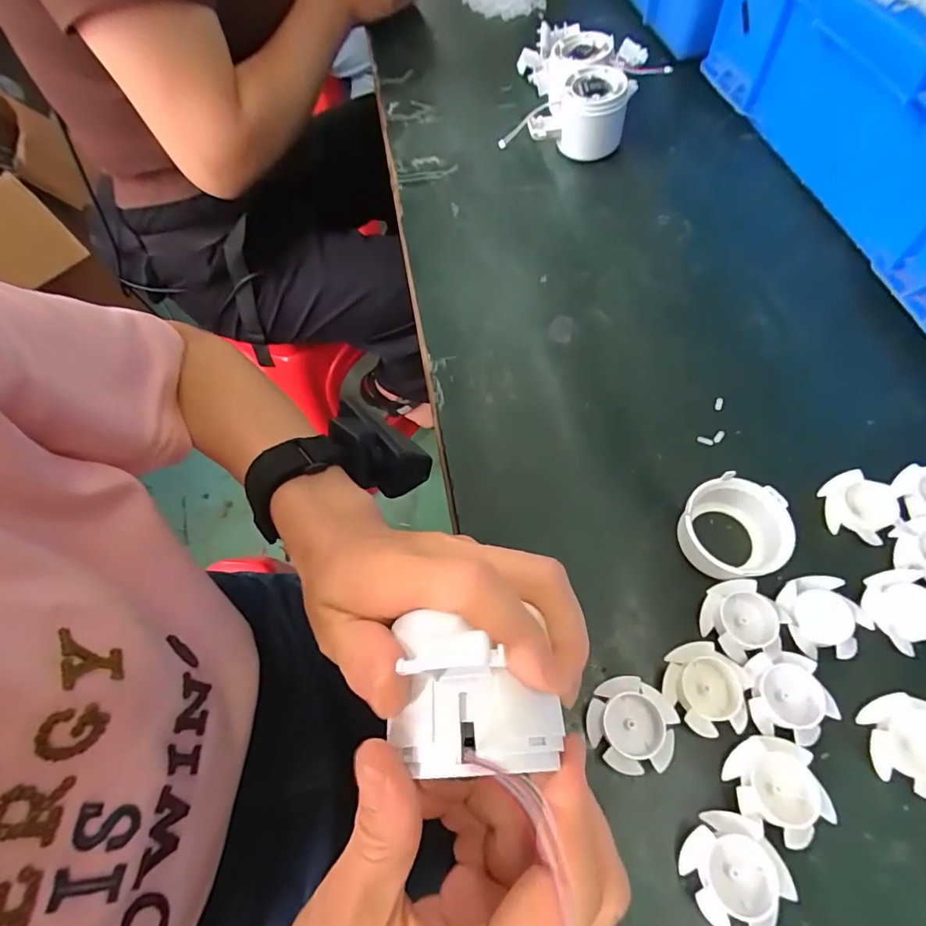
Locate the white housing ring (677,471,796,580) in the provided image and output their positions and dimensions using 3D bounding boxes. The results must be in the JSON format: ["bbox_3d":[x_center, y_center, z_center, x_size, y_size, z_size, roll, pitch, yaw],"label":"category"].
[{"bbox_3d":[0.150,0.036,0.274,0.051,0.027,0.051,-3,62,5],"label":"white housing ring"}]

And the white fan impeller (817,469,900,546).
[{"bbox_3d":[0.228,0.025,0.284,0.035,0.014,0.038,1,62,7],"label":"white fan impeller"}]

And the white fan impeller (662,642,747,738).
[{"bbox_3d":[0.119,0.111,0.244,0.037,0.012,0.040,10,64,11],"label":"white fan impeller"}]

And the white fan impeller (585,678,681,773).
[{"bbox_3d":[0.082,0.126,0.239,0.040,0.013,0.040,-3,62,5],"label":"white fan impeller"}]

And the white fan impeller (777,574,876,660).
[{"bbox_3d":[0.187,0.079,0.256,0.039,0.009,0.039,-9,62,1],"label":"white fan impeller"}]

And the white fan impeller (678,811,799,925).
[{"bbox_3d":[0.116,0.175,0.210,0.039,0.015,0.042,-3,62,5],"label":"white fan impeller"}]

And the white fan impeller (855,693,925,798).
[{"bbox_3d":[0.209,0.130,0.229,0.035,0.013,0.040,-6,62,3],"label":"white fan impeller"}]

